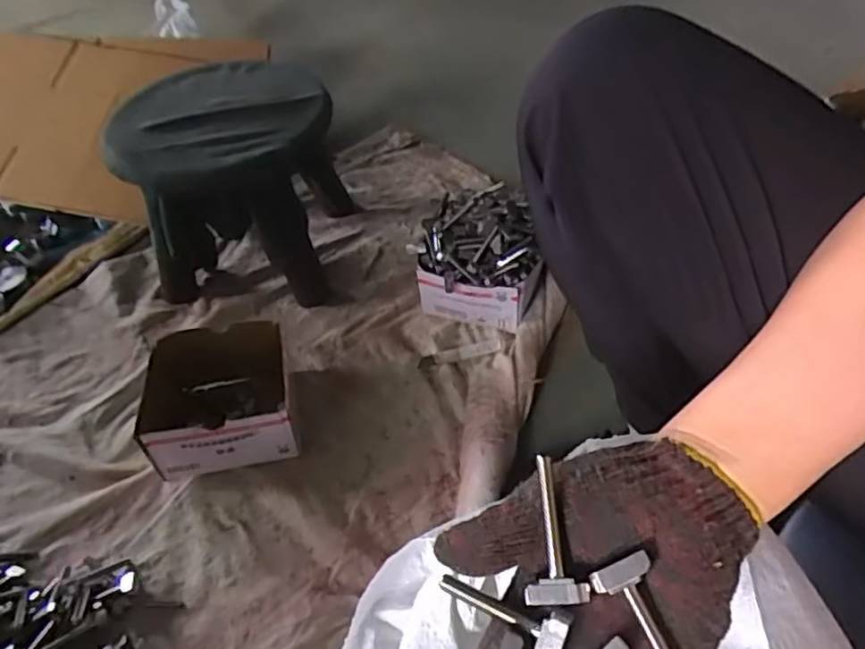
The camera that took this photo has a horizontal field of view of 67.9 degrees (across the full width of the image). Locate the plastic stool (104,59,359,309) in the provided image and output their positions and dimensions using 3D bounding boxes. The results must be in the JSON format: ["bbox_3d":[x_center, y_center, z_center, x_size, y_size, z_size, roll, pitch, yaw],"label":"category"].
[{"bbox_3d":[-0.244,-0.183,0.841,0.248,0.226,0.245,-4,48,3],"label":"plastic stool"}]

